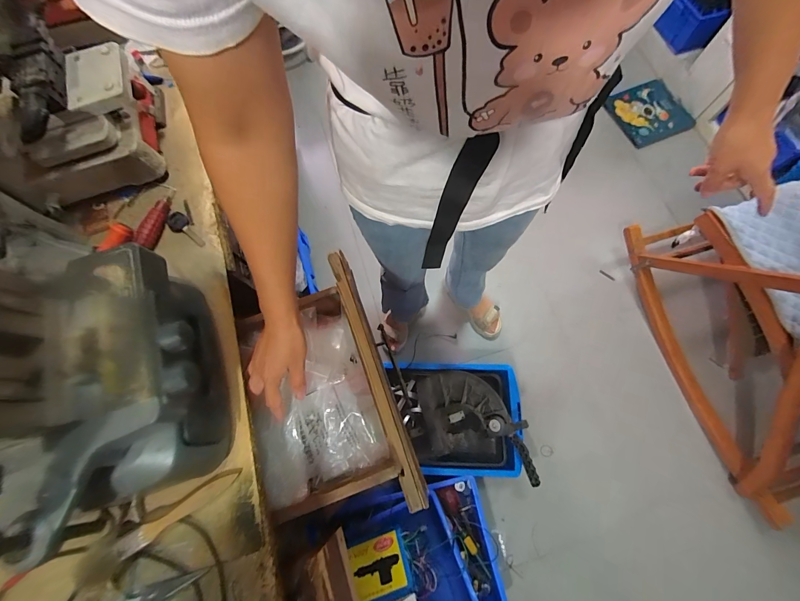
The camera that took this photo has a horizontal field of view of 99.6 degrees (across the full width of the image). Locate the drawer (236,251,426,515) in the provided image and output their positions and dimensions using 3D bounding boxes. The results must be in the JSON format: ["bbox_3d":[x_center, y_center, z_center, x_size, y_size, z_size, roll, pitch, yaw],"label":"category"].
[{"bbox_3d":[-0.113,0.129,0.489,0.213,0.097,0.327,-18,72,-4],"label":"drawer"}]

